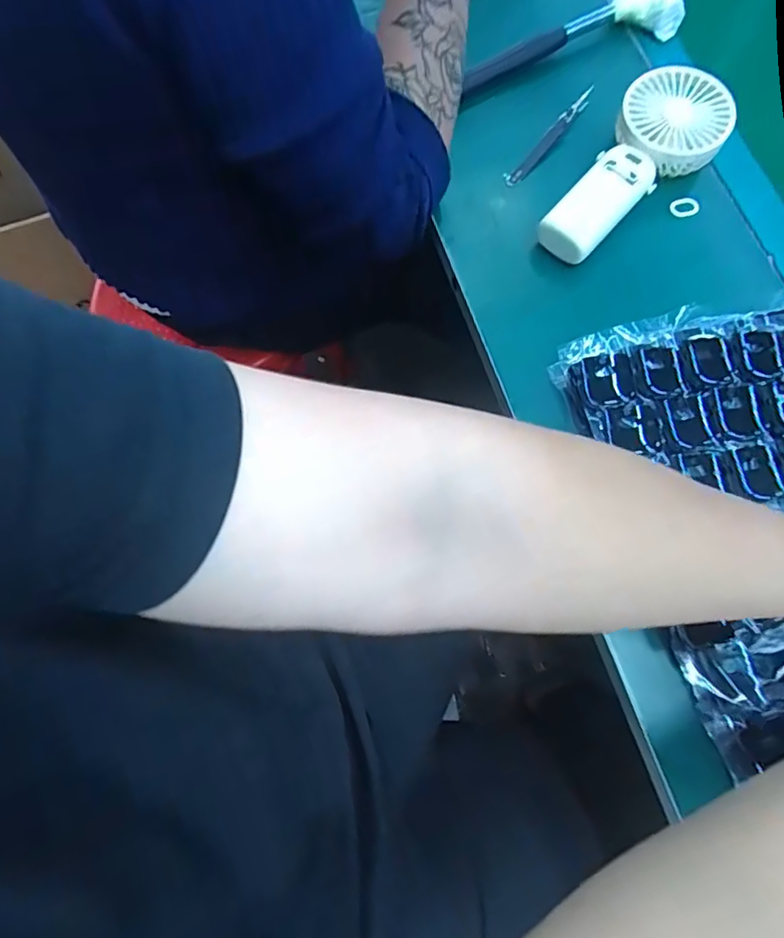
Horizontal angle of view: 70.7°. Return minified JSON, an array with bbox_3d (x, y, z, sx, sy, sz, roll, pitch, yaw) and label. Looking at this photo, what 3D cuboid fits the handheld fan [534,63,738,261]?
[{"bbox_3d":[0.198,-0.241,0.447,0.083,0.048,0.194,36,73,10],"label":"handheld fan"}]

